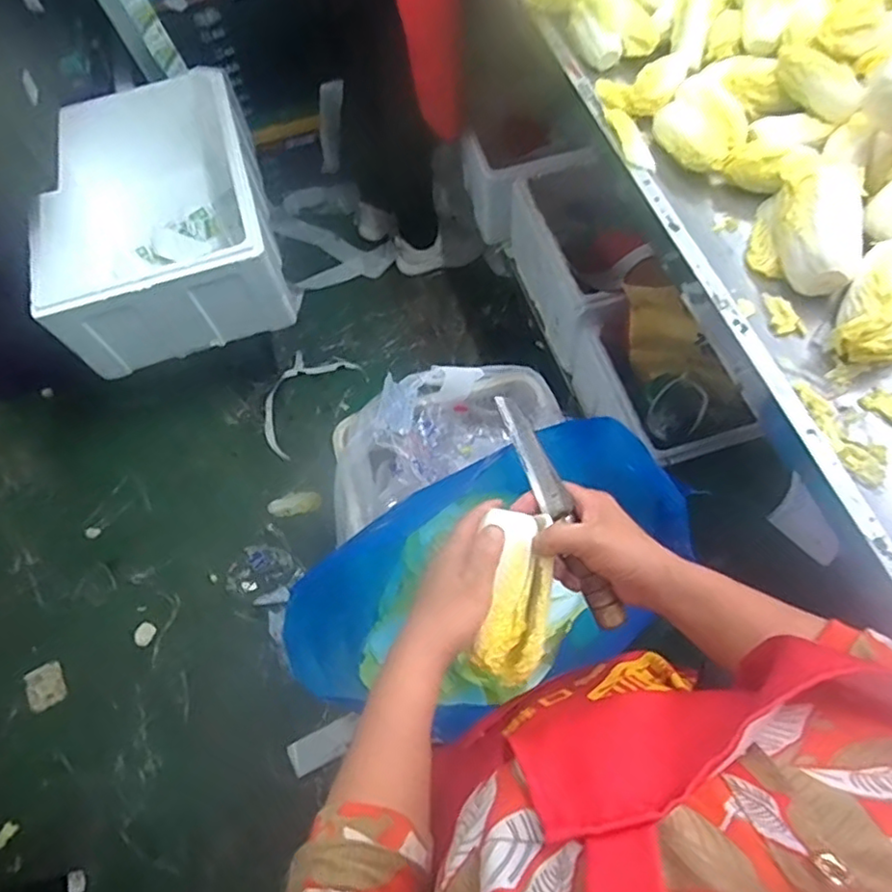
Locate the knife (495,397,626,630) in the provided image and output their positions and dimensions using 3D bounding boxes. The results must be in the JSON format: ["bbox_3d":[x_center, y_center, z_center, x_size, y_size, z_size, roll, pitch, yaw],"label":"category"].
[{"bbox_3d":[0.092,0.052,0.513,0.020,0.025,0.201,-23,82,-9],"label":"knife"}]

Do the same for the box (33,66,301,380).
[{"bbox_3d":[-0.625,-0.511,1.338,0.457,0.278,0.589,-16,65,-5],"label":"box"}]

